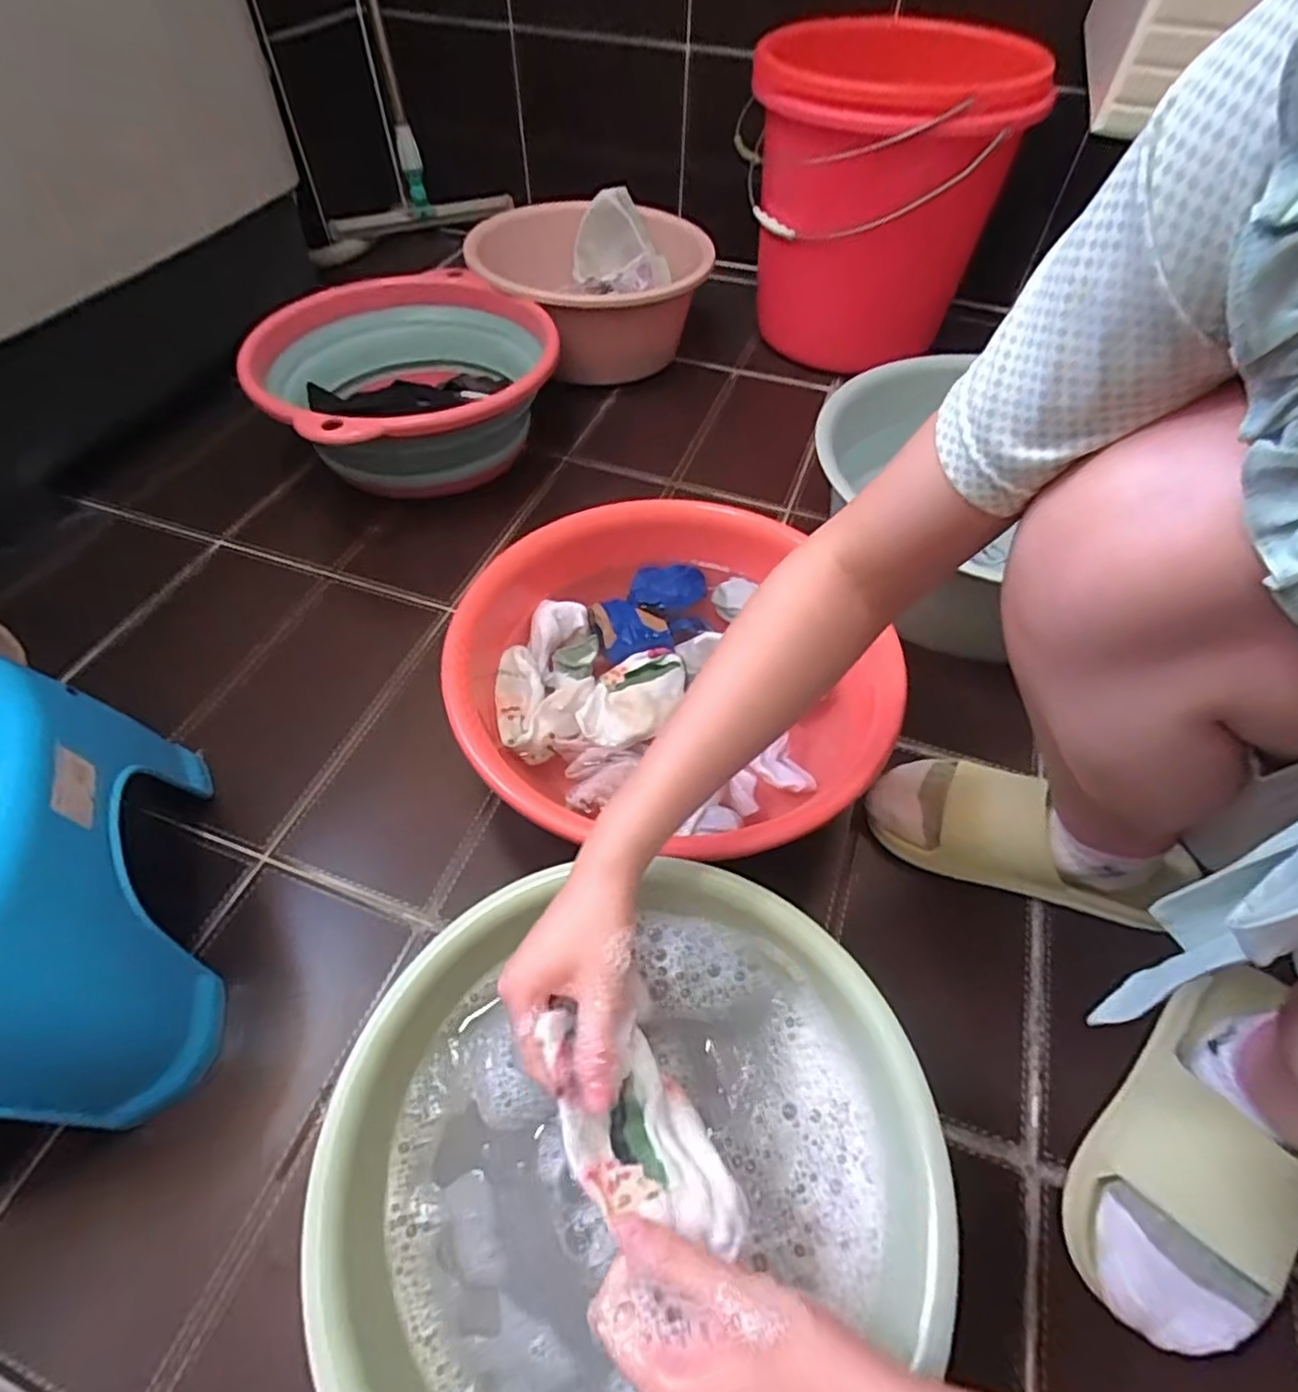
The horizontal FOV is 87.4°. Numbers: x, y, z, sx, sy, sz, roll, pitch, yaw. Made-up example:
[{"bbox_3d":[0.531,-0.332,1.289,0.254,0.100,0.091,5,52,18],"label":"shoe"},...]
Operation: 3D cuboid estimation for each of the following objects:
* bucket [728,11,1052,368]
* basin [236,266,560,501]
[{"bbox_3d":[0.293,-0.679,0.929,0.323,0.307,0.316,12,54,8],"label":"bucket"},{"bbox_3d":[-0.283,-0.366,0.834,0.333,0.144,0.321,1,54,-1],"label":"basin"}]

